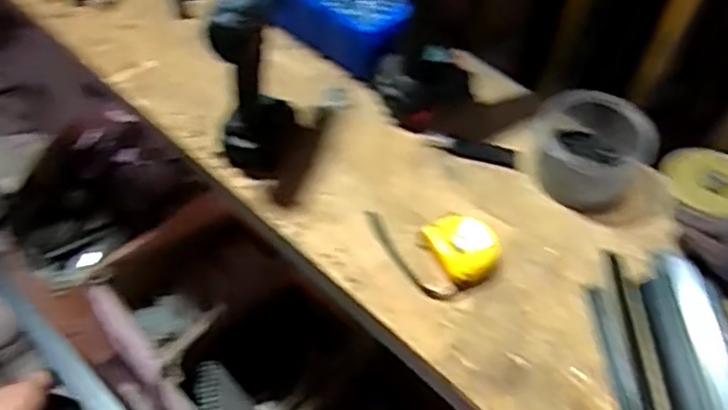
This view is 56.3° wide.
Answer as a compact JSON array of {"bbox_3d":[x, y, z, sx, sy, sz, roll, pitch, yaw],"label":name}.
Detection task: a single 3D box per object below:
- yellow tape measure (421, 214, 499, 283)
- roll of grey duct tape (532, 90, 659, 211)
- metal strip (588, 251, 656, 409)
[{"bbox_3d":[0.109,0.044,0.716,0.073,0.028,0.074,-20,58,-17],"label":"yellow tape measure"},{"bbox_3d":[0.267,-0.062,0.774,0.125,0.069,0.118,2,54,-2],"label":"roll of grey duct tape"},{"bbox_3d":[0.253,0.136,0.670,0.037,0.007,0.195,1,54,-3],"label":"metal strip"}]

